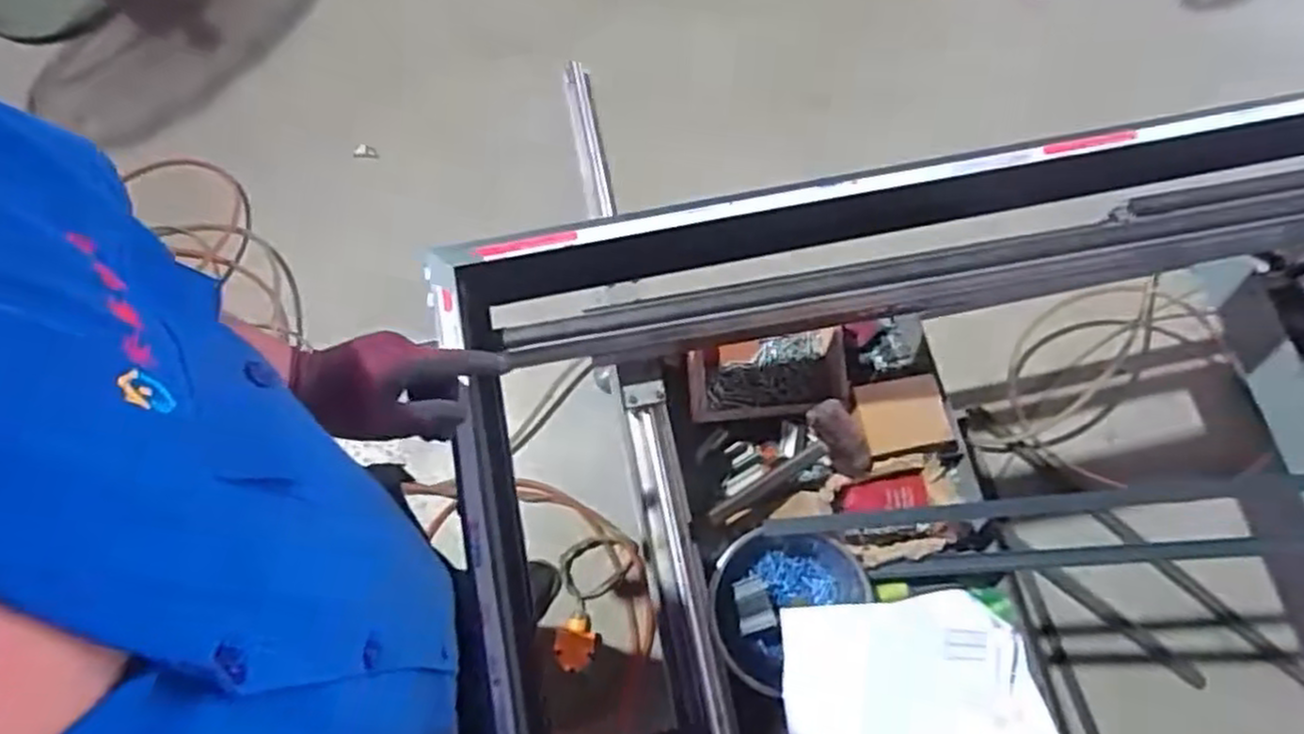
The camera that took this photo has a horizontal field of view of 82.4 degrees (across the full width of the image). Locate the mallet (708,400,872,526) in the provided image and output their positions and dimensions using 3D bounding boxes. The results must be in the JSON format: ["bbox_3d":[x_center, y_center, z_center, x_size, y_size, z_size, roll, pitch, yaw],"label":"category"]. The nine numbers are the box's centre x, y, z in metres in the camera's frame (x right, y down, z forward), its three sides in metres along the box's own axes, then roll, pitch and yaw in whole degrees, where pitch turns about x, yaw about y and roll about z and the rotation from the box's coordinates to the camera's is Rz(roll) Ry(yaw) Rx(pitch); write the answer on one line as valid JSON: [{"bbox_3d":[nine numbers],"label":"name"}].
[{"bbox_3d":[0.186,0.148,1.036,0.238,0.068,0.109,-33,75,7],"label":"mallet"}]

